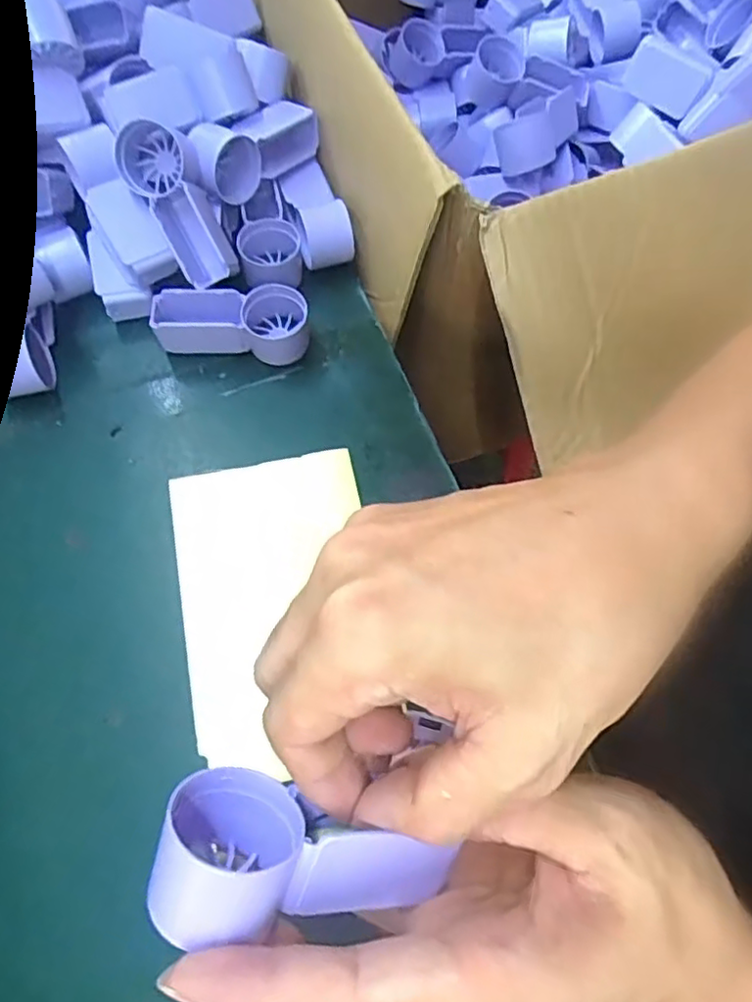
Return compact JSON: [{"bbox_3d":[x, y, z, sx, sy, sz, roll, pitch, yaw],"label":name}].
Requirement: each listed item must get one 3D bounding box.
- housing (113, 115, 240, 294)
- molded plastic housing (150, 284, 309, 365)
[{"bbox_3d":[-0.116,-0.177,0.382,0.044,0.034,0.095,-31,104,-13],"label":"housing"},{"bbox_3d":[-0.089,-0.113,0.398,0.091,0.035,0.035,5,69,0],"label":"molded plastic housing"}]

